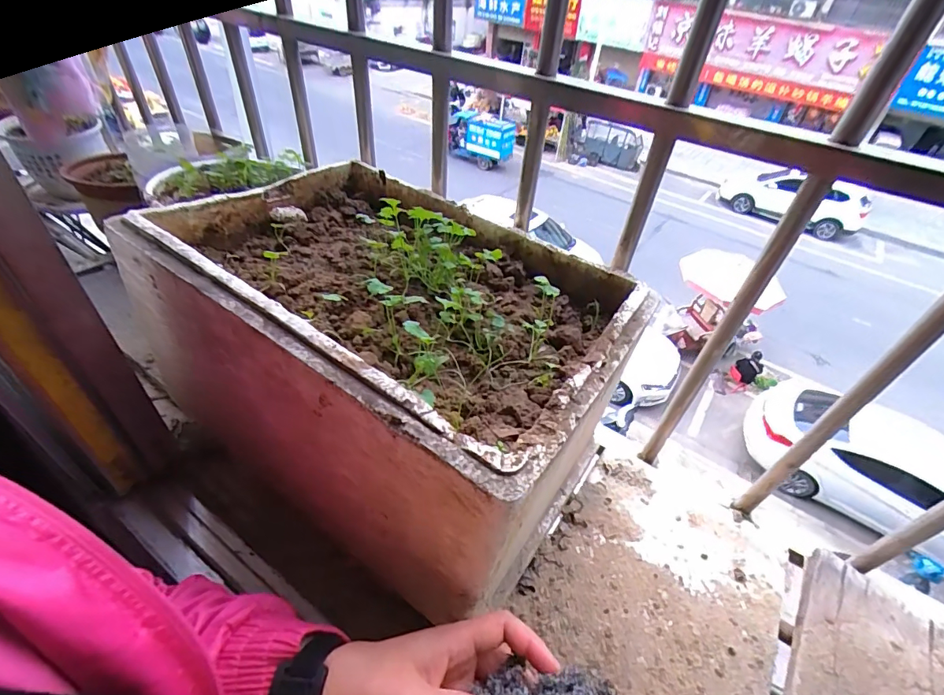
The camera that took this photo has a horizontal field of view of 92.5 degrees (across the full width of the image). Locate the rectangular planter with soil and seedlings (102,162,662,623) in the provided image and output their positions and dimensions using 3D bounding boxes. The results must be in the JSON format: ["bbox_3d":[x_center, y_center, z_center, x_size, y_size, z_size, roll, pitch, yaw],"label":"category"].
[{"bbox_3d":[-0.087,0.013,0.485,0.434,0.269,0.315,26,45,20],"label":"rectangular planter with soil and seedlings"}]

